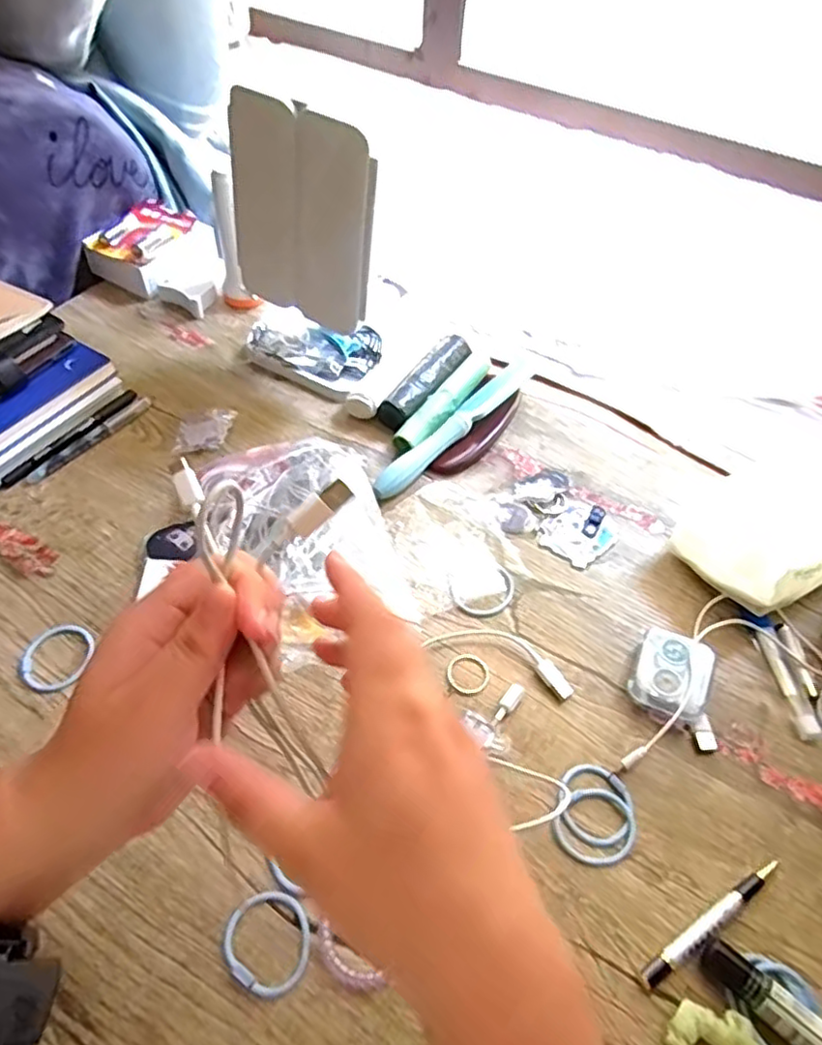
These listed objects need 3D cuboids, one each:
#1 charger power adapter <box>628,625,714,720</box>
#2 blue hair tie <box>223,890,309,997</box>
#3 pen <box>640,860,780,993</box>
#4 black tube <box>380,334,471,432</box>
[{"bbox_3d":[0.185,0.108,0.470,0.050,0.025,0.059,26,54,15],"label":"charger power adapter"},{"bbox_3d":[-0.079,0.232,0.365,0.050,0.004,0.046,2,52,-3],"label":"blue hair tie"},{"bbox_3d":[0.176,0.231,0.383,0.111,0.012,0.011,-25,58,-22],"label":"pen"},{"bbox_3d":[0.015,-0.136,0.646,0.033,0.031,0.140,29,55,17],"label":"black tube"}]

